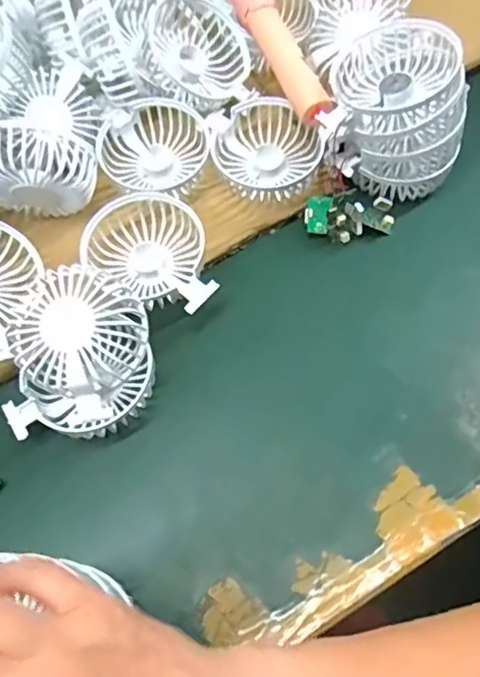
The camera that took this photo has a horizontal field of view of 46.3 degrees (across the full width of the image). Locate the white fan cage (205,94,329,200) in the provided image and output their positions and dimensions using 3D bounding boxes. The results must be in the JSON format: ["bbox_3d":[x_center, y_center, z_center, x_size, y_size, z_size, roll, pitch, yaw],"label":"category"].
[{"bbox_3d":[0.018,-0.154,0.457,0.091,0.034,0.077,18,67,13],"label":"white fan cage"}]

